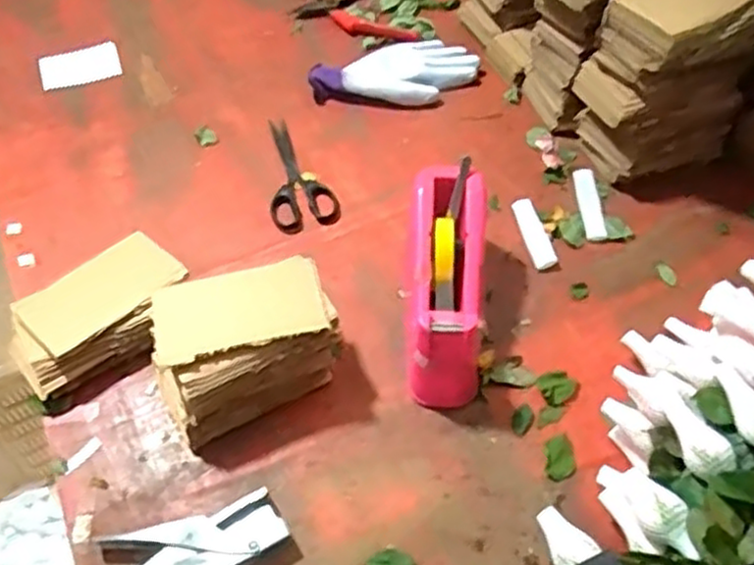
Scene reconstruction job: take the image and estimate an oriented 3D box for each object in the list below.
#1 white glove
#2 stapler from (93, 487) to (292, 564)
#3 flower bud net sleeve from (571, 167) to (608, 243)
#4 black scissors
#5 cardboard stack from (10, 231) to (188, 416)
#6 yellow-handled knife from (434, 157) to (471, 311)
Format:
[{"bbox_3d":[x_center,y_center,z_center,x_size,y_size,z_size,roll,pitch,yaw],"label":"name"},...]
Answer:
[{"bbox_3d":[0.025,-0.251,0.909,0.197,0.034,0.088,-21,57,-13],"label":"white glove"},{"bbox_3d":[-0.149,0.210,0.592,0.147,0.026,0.064,-21,57,-14],"label":"stapler"},{"bbox_3d":[0.229,-0.087,0.808,0.022,0.008,0.101,-1,55,0],"label":"flower bud net sleeve"},{"bbox_3d":[-0.091,-0.126,0.841,0.072,0.007,0.167,-13,56,-8],"label":"black scissors"},{"bbox_3d":[-0.256,0.032,0.699,0.162,0.055,0.109,-30,60,-18],"label":"cardboard stack"},{"bbox_3d":[0.065,-0.045,0.676,0.026,0.014,0.145,8,69,7],"label":"yellow-handled knife"}]

